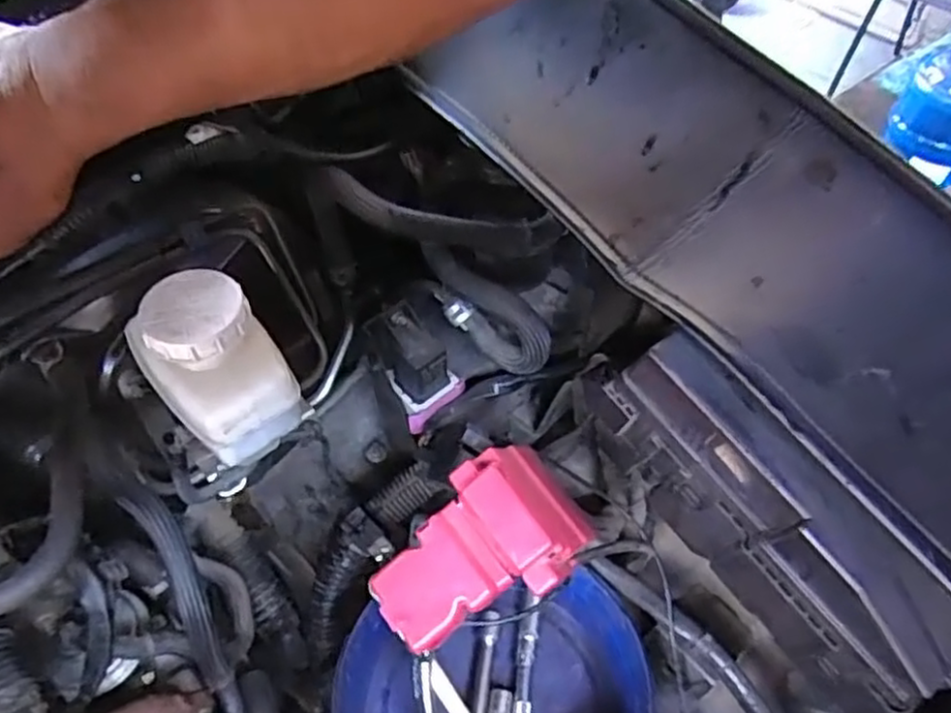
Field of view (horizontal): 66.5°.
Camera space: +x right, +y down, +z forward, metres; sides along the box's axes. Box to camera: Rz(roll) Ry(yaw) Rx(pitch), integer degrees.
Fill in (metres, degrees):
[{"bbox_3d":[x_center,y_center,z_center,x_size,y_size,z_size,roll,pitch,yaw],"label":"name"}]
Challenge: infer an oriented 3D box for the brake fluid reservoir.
[{"bbox_3d":[-0.146,0.007,0.408,0.065,0.081,0.071,-35,59,-24],"label":"brake fluid reservoir"}]

